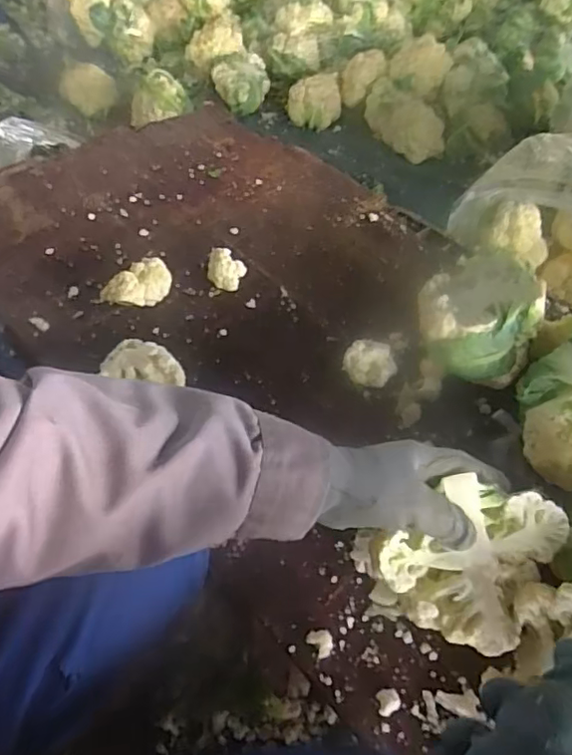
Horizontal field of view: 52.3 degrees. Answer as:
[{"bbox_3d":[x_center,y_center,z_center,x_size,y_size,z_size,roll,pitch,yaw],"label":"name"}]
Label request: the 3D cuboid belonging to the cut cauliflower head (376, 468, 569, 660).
[{"bbox_3d":[0.134,0.126,0.421,0.101,0.059,0.111,28,55,20],"label":"cut cauliflower head"}]

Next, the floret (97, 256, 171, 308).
[{"bbox_3d":[-0.161,-0.094,0.639,0.075,0.046,0.039,-31,58,-25],"label":"floret"}]

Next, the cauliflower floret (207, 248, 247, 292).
[{"bbox_3d":[-0.069,-0.123,0.673,0.043,0.039,0.030,7,50,3],"label":"cauliflower floret"}]

